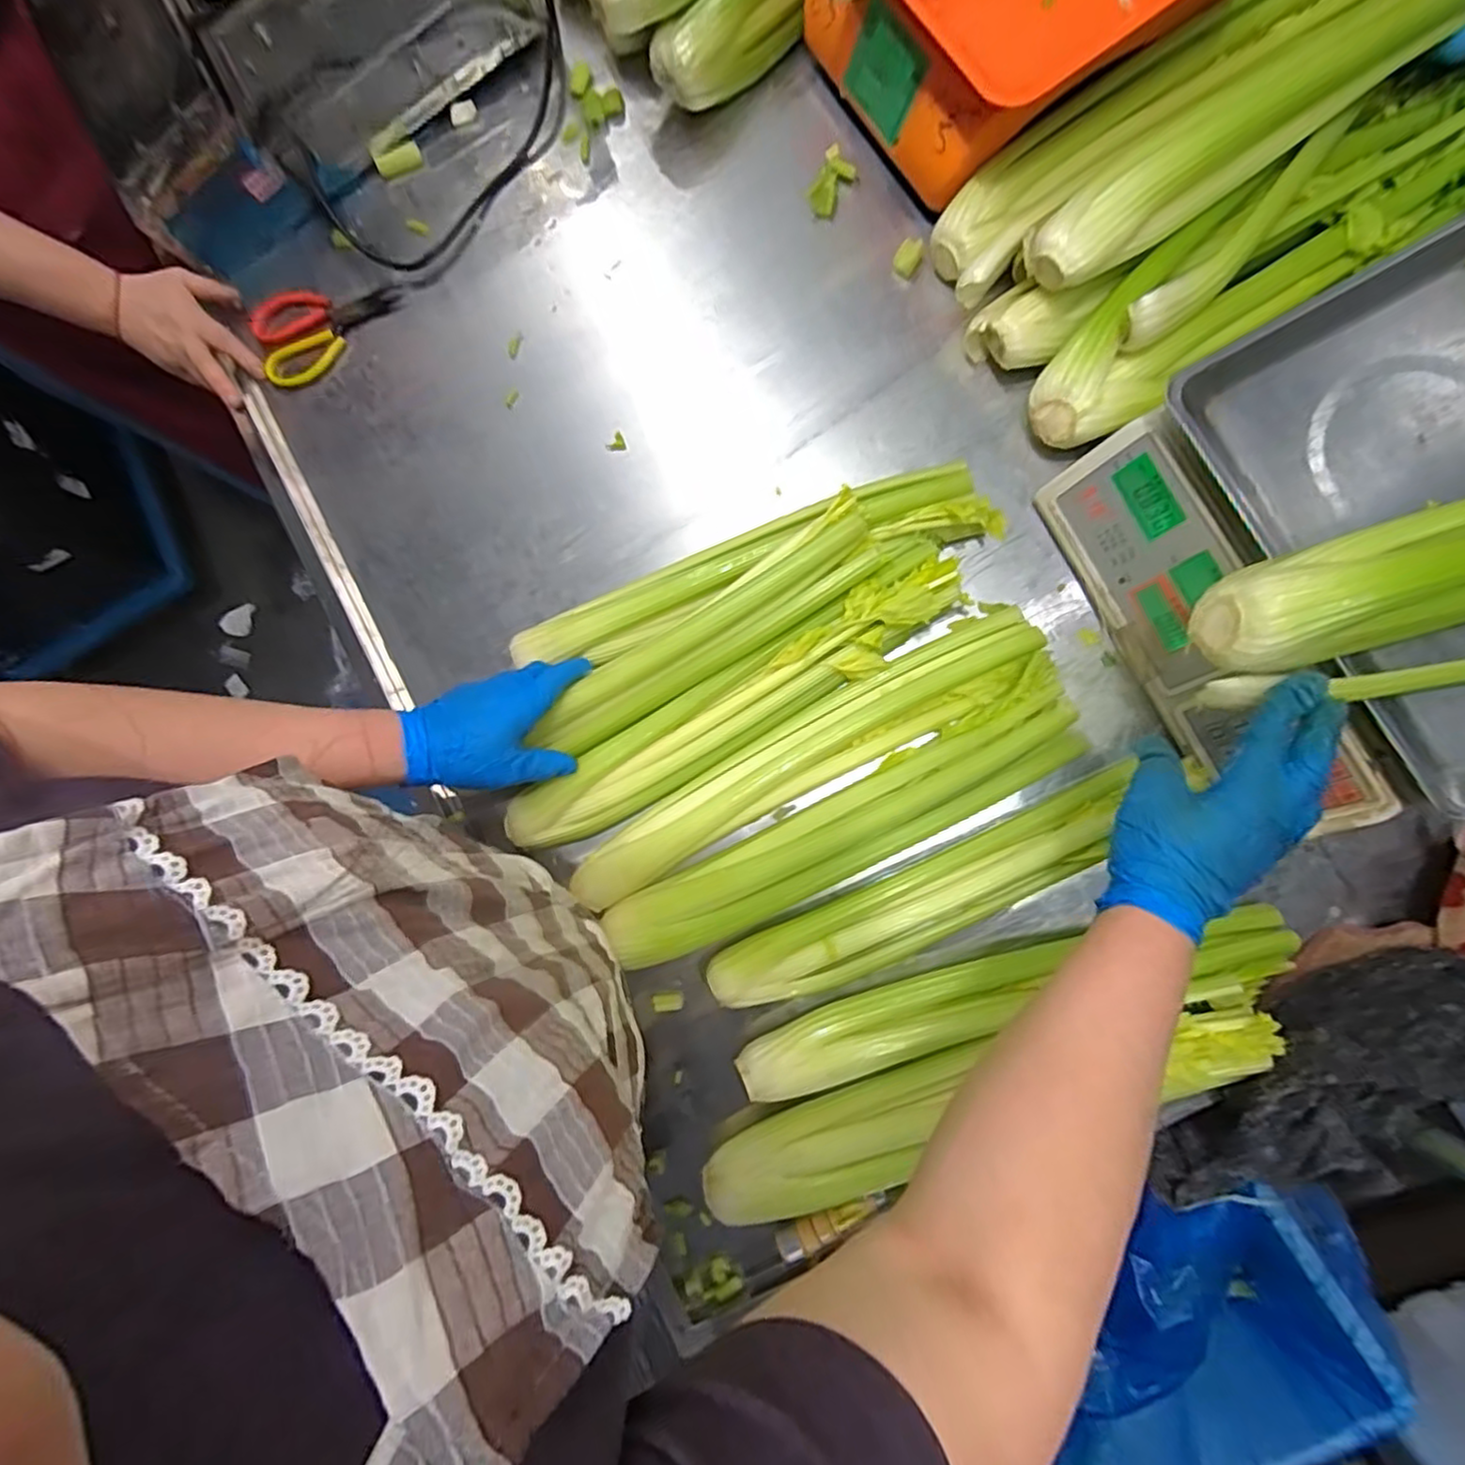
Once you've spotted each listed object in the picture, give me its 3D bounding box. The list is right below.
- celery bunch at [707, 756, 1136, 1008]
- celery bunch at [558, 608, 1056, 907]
[{"bbox_3d":[0.153,0.133,0.533,0.354,0.049,0.061,-24,79,-6],"label":"celery bunch"},{"bbox_3d":[0.057,0.025,0.549,0.411,0.076,0.079,-27,79,-7],"label":"celery bunch"}]

